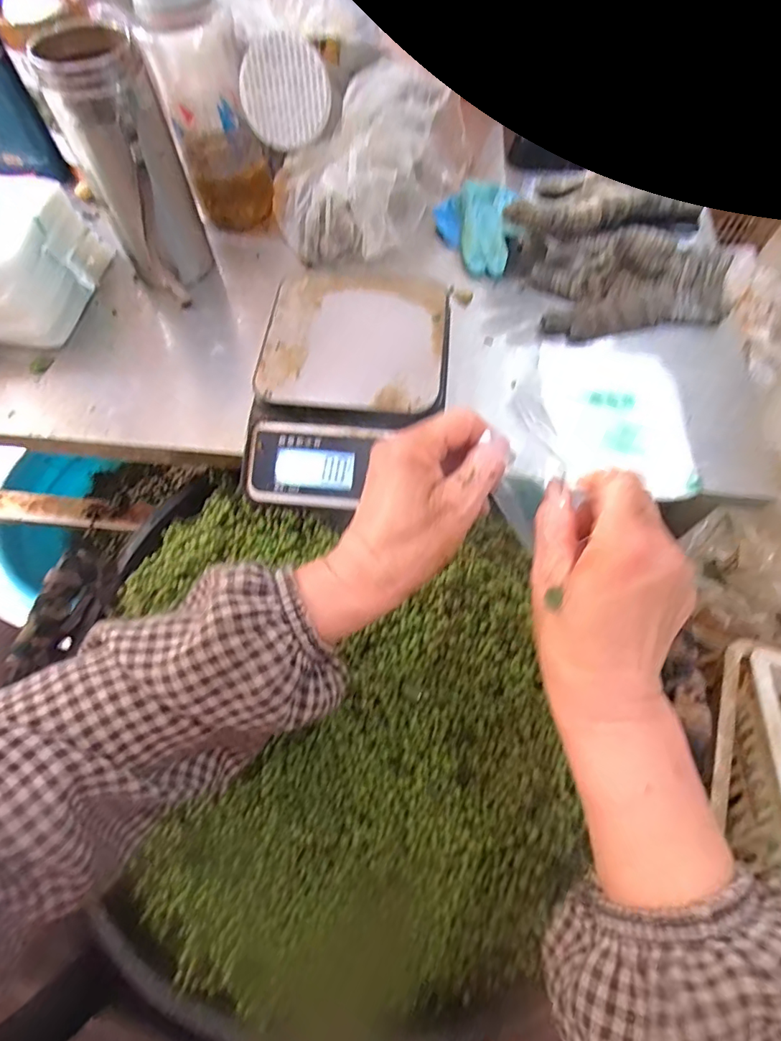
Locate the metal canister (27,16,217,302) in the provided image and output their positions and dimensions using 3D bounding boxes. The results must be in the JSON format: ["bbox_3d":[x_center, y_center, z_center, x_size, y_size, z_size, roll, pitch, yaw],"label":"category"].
[{"bbox_3d":[-0.220,-0.296,0.448,0.081,0.186,0.099,-19,65,-8],"label":"metal canister"}]

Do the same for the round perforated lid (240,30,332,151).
[{"bbox_3d":[-0.096,-0.388,0.467,0.079,0.078,0.007,-9,34,14],"label":"round perforated lid"}]

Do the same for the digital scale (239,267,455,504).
[{"bbox_3d":[-0.030,-0.111,0.423,0.148,0.058,0.209,6,64,4],"label":"digital scale"}]

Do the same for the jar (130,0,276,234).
[{"bbox_3d":[-0.172,-0.405,0.491,0.081,0.201,0.105,-14,65,-6],"label":"jar"}]

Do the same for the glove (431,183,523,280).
[{"bbox_3d":[0.089,-0.297,0.525,0.083,0.035,0.104,-1,64,0],"label":"glove"}]

